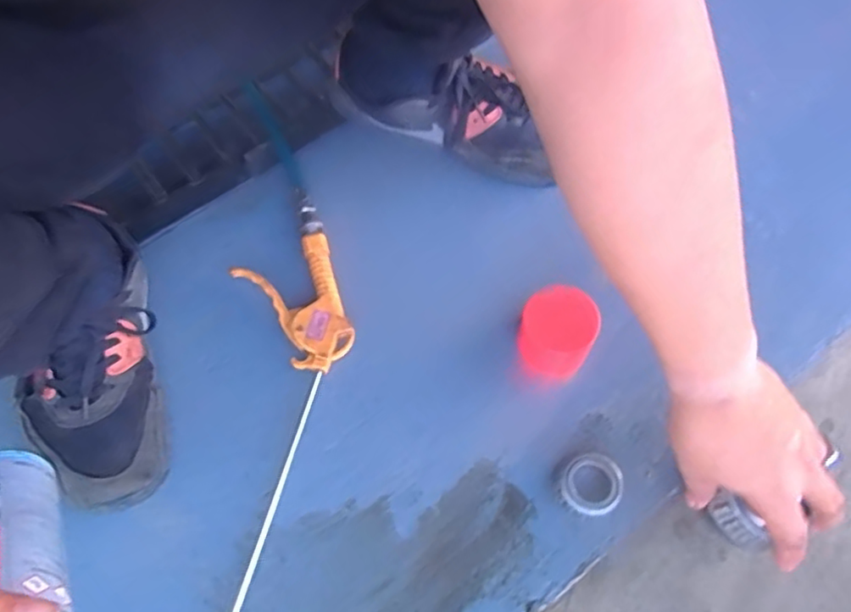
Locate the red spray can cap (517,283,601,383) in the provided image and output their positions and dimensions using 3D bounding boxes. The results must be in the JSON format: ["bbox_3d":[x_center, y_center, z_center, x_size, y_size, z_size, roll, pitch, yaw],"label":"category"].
[{"bbox_3d":[0.114,0.024,0.534,0.062,0.056,0.064,-1,66,2],"label":"red spray can cap"}]

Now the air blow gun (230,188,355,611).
[{"bbox_3d":[-0.124,0.077,0.524,0.108,0.024,0.400,0,66,2],"label":"air blow gun"}]

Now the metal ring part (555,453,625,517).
[{"bbox_3d":[0.132,0.144,0.488,0.051,0.021,0.046,-33,68,-12],"label":"metal ring part"}]

